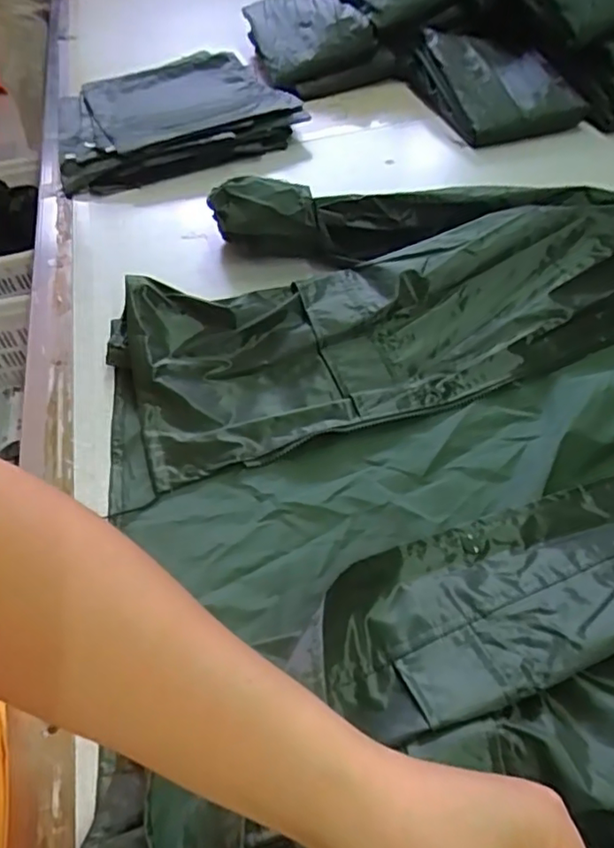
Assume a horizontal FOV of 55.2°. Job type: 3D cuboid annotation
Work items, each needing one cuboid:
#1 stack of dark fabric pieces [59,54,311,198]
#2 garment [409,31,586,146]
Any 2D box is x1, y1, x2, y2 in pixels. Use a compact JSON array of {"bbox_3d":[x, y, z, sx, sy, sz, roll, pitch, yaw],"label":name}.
[{"bbox_3d":[-0.228,-0.526,0.975,0.386,0.046,0.394,-17,51,-10],"label":"stack of dark fabric pieces"},{"bbox_3d":[0.291,-0.568,0.974,0.203,0.054,0.320,-12,51,-4],"label":"garment"}]

